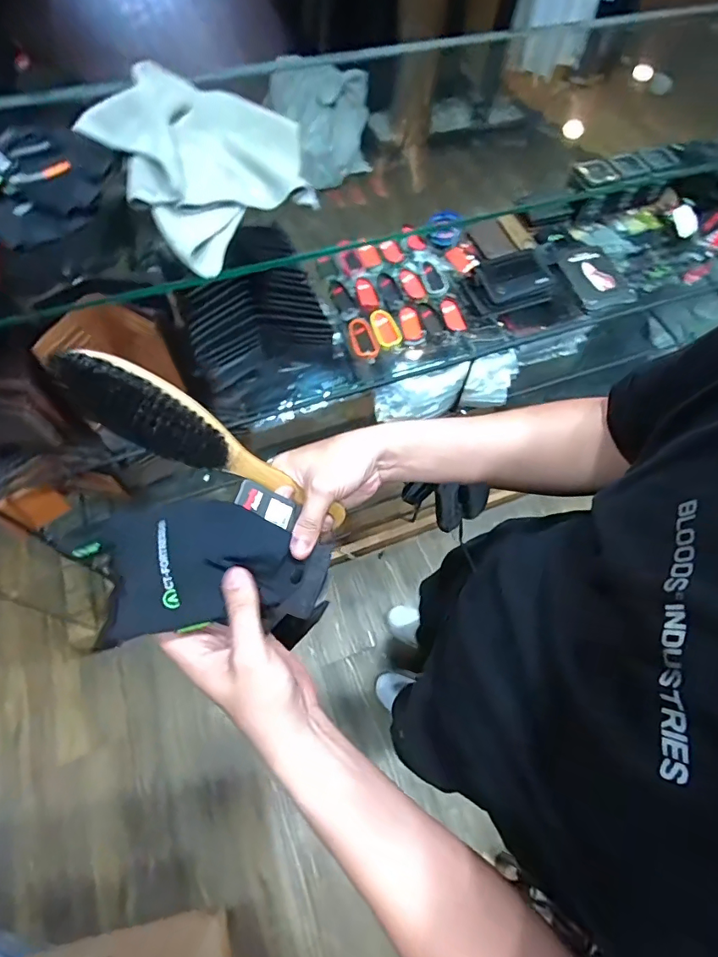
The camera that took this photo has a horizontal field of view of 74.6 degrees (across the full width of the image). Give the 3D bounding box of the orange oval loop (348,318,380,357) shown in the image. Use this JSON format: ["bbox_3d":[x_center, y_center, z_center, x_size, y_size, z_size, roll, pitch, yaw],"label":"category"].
[{"bbox_3d":[0.005,-0.251,0.832,0.043,0.022,0.103,-15,65,-10],"label":"orange oval loop"}]

